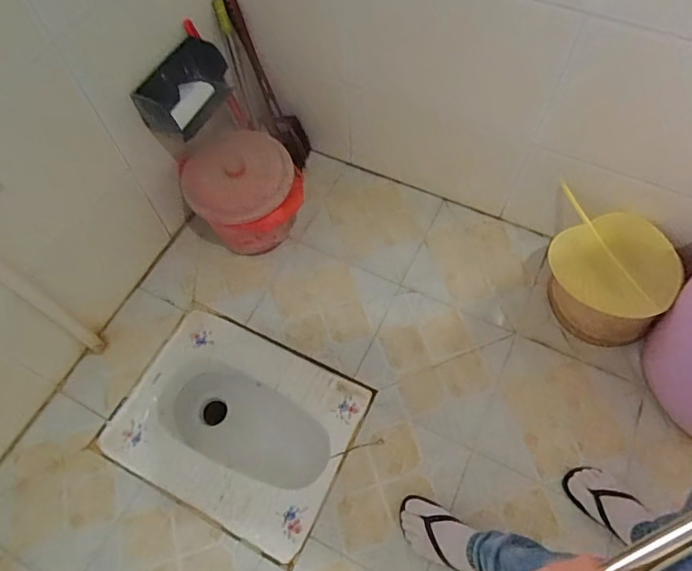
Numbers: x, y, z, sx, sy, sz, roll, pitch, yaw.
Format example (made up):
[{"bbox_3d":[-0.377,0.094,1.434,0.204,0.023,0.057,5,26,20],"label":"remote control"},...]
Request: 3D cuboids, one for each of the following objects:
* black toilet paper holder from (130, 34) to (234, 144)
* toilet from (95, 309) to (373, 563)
[{"bbox_3d":[-0.349,-0.426,1.075,0.107,0.118,0.233,26,65,14],"label":"black toilet paper holder"},{"bbox_3d":[-0.243,0.348,1.199,0.501,0.224,0.386,24,65,13],"label":"toilet"}]

